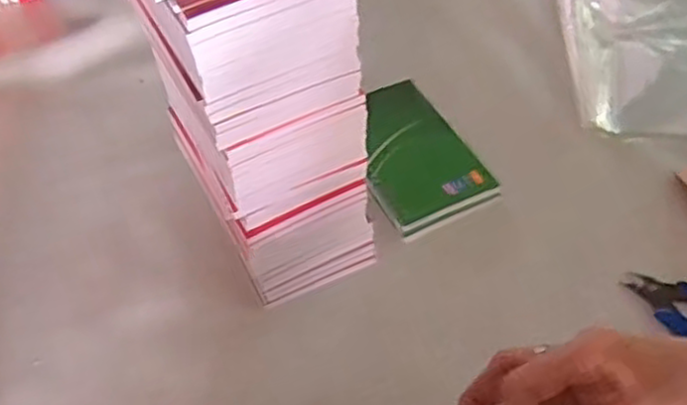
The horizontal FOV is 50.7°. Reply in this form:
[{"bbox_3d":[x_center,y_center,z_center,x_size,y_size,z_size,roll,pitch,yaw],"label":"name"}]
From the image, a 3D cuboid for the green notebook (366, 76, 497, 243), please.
[{"bbox_3d":[0.047,-0.037,0.546,0.081,0.015,0.133,-22,55,-16],"label":"green notebook"}]

